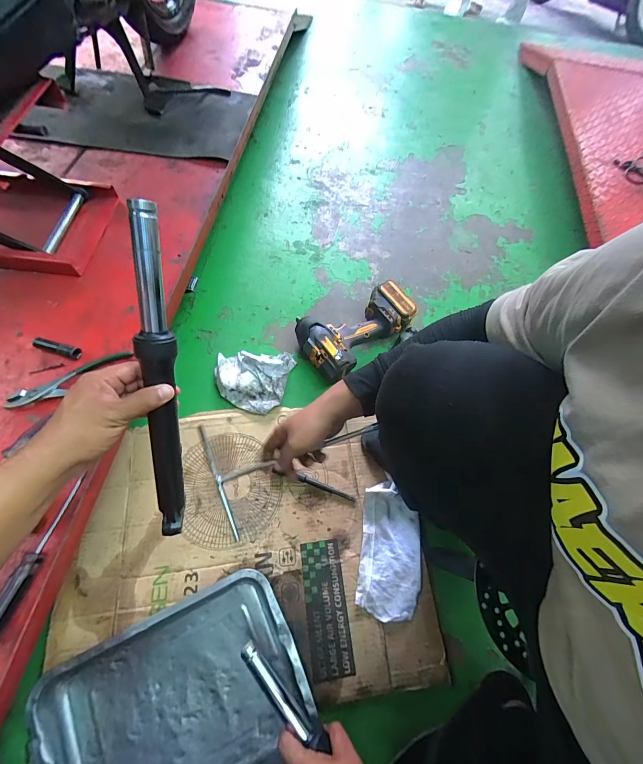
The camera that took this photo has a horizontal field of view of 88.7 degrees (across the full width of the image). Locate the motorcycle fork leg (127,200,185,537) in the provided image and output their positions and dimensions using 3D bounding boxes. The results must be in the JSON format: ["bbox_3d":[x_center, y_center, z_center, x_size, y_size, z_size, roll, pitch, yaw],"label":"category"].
[{"bbox_3d":[-0.189,0.013,0.388,0.038,0.396,0.037,7,24,1],"label":"motorcycle fork leg"}]

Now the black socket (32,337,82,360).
[{"bbox_3d":[-0.460,-0.059,0.573,0.077,0.019,0.020,17,66,3],"label":"black socket"}]

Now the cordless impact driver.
[{"bbox_3d":[0.087,-0.119,0.761,0.275,0.077,0.159,-27,71,-15],"label":"cordless impact driver"}]

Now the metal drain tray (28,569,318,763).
[{"bbox_3d":[-0.209,0.481,0.478,0.351,0.060,0.259,-23,68,-13],"label":"metal drain tray"}]

